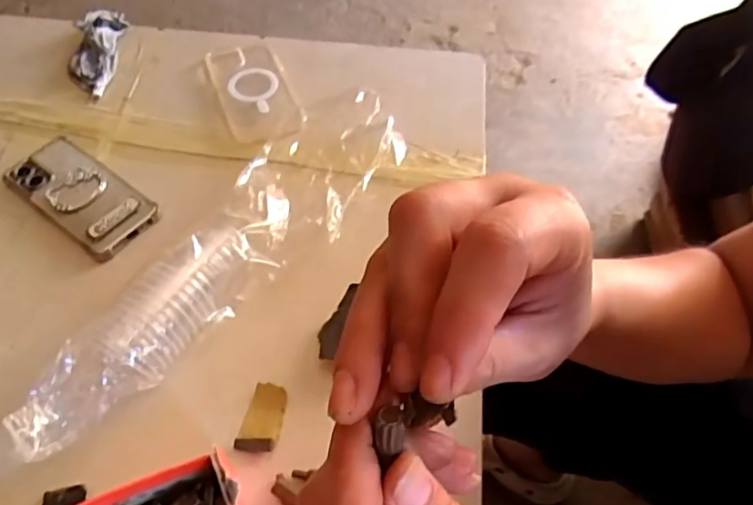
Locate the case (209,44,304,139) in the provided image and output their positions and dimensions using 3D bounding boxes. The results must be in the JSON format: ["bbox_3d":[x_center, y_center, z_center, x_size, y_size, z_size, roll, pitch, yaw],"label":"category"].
[{"bbox_3d":[-0.143,-0.191,0.674,0.078,0.013,0.166,-19,59,-11],"label":"case"}]

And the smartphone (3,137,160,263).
[{"bbox_3d":[-0.297,-0.057,0.581,0.163,0.018,0.078,33,63,20],"label":"smartphone"}]

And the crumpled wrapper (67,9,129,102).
[{"bbox_3d":[-0.342,-0.244,0.702,0.054,0.023,0.137,-1,57,0],"label":"crumpled wrapper"}]

